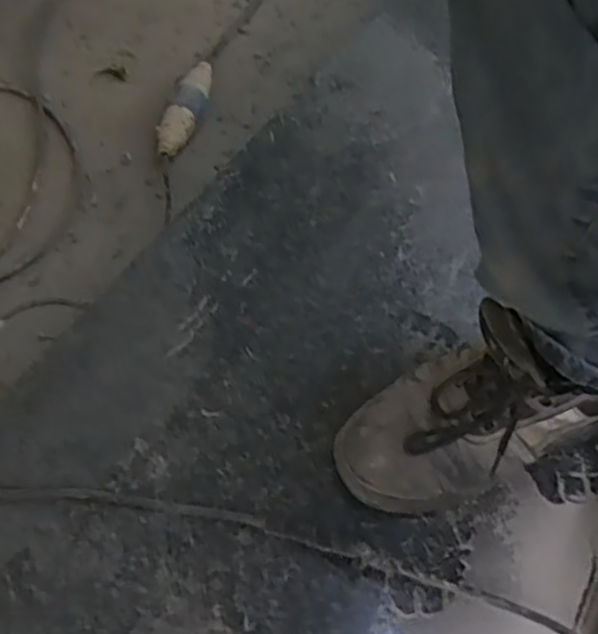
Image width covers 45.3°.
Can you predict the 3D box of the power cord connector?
[{"bbox_3d":[-0.162,-0.304,1.025,0.049,0.039,0.194,10,58,6],"label":"power cord connector"}]

